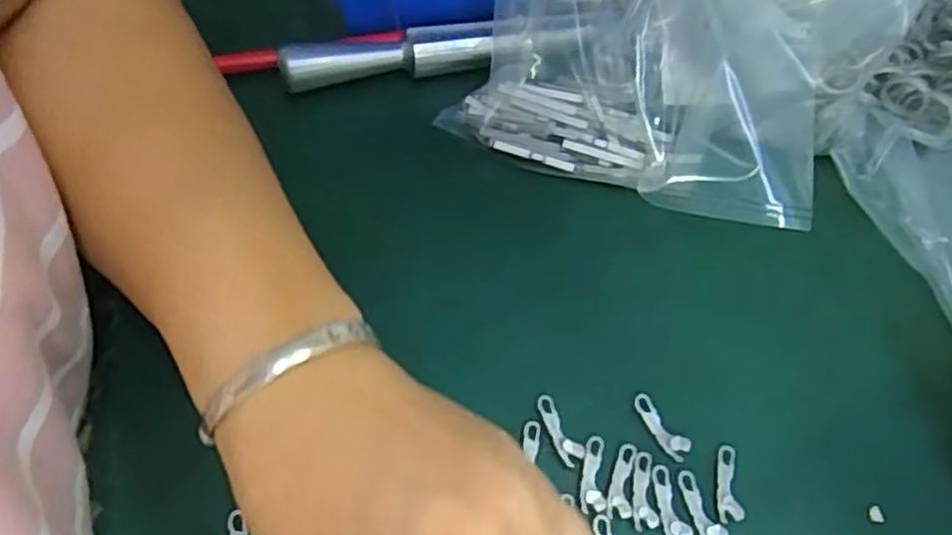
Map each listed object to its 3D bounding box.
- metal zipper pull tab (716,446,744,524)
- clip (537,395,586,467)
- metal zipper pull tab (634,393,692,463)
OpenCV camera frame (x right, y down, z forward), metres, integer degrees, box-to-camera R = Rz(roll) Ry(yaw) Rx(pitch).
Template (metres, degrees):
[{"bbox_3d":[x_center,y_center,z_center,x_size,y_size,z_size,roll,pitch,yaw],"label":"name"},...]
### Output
[{"bbox_3d":[0.094,0.080,0.277,0.010,0.004,0.027,1,62,-2],"label":"metal zipper pull tab"},{"bbox_3d":[0.031,0.062,0.283,0.010,0.004,0.028,-24,66,-14],"label":"clip"},{"bbox_3d":[0.071,0.061,0.286,0.009,0.004,0.028,-29,67,-16],"label":"metal zipper pull tab"}]

